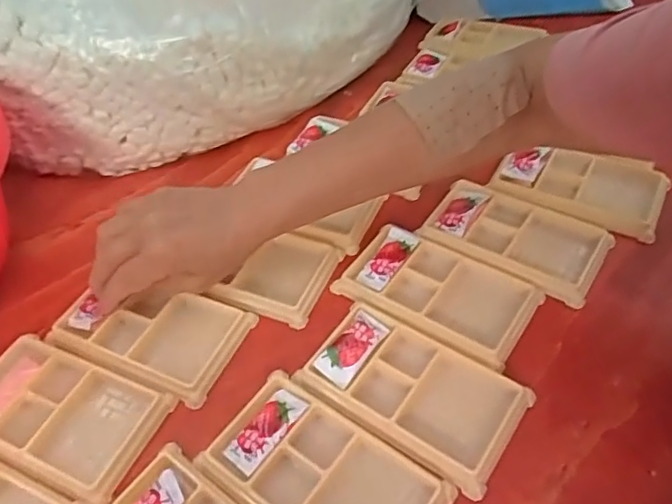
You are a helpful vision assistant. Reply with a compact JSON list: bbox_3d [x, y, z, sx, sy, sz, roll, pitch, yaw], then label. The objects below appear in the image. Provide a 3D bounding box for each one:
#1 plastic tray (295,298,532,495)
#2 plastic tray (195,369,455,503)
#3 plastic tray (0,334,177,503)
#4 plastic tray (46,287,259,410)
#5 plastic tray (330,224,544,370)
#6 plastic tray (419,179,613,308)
[{"bbox_3d":[0.051,0.086,0.369,0.129,0.010,0.073,27,56,27],"label":"plastic tray"},{"bbox_3d":[-0.008,0.131,0.335,0.132,0.011,0.077,27,56,27],"label":"plastic tray"},{"bbox_3d":[-0.184,0.106,0.378,0.130,0.011,0.078,16,51,20],"label":"plastic tray"},{"bbox_3d":[-0.135,0.054,0.416,0.129,0.017,0.076,18,51,20],"label":"plastic tray"},{"bbox_3d":[0.074,0.029,0.421,0.131,0.010,0.077,27,55,27],"label":"plastic tray"},{"bbox_3d":[0.143,-0.014,0.456,0.133,0.011,0.079,24,54,25],"label":"plastic tray"}]

